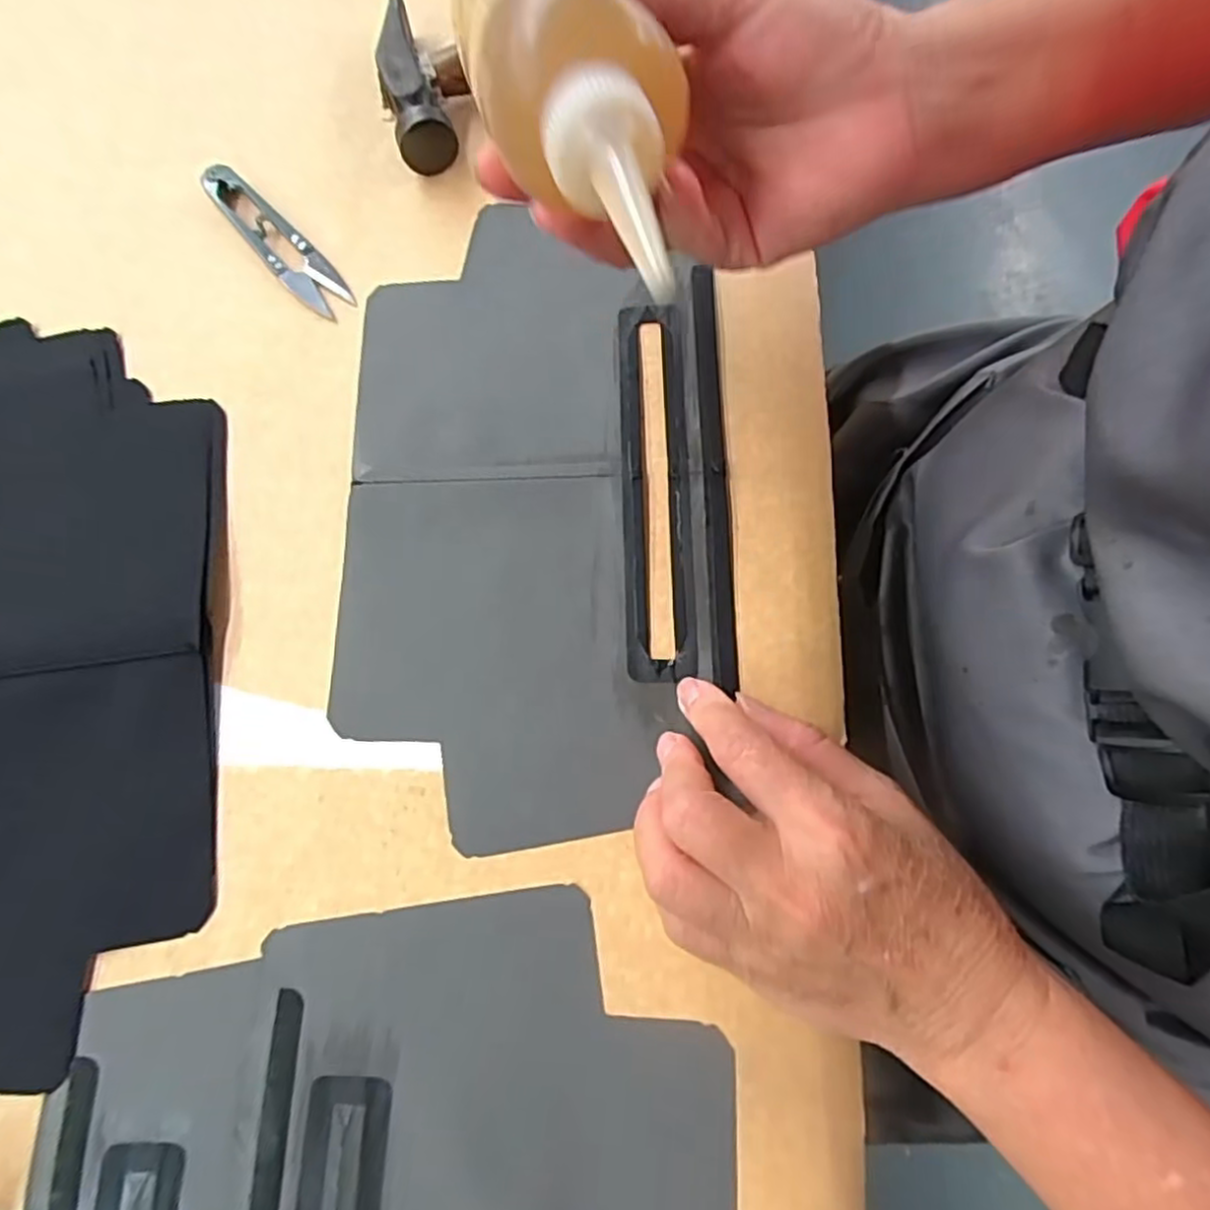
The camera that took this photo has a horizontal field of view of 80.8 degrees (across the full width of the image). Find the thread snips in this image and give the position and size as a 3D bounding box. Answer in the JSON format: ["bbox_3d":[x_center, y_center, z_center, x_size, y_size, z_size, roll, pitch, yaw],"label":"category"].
[{"bbox_3d":[-0.163,-0.180,0.349,0.022,0.009,0.104,-42,78,-10],"label":"thread snips"}]

